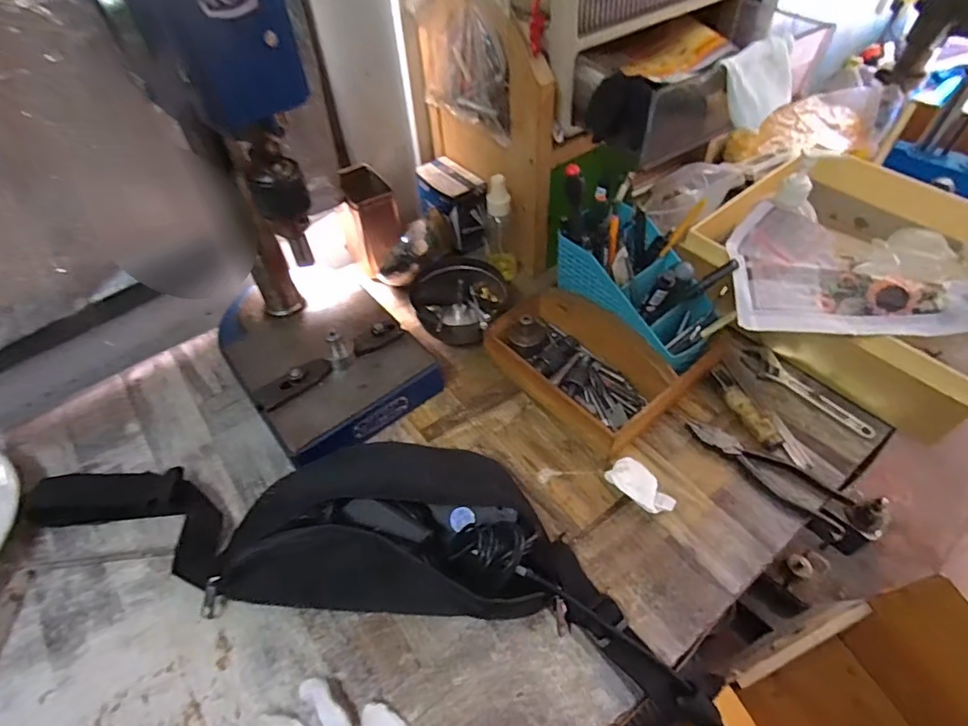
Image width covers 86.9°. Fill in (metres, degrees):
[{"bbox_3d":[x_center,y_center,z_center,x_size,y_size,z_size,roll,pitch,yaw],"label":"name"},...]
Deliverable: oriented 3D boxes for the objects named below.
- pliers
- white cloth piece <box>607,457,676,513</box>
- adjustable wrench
[{"bbox_3d":[0.276,0.099,0.494,0.048,0.015,0.154,-38,60,-25],"label":"pliers"},{"bbox_3d":[0.150,0.118,0.486,0.063,0.021,0.038,35,60,25],"label":"white cloth piece"},{"bbox_3d":[0.346,0.030,0.550,0.033,0.011,0.141,-36,60,-24],"label":"adjustable wrench"}]

